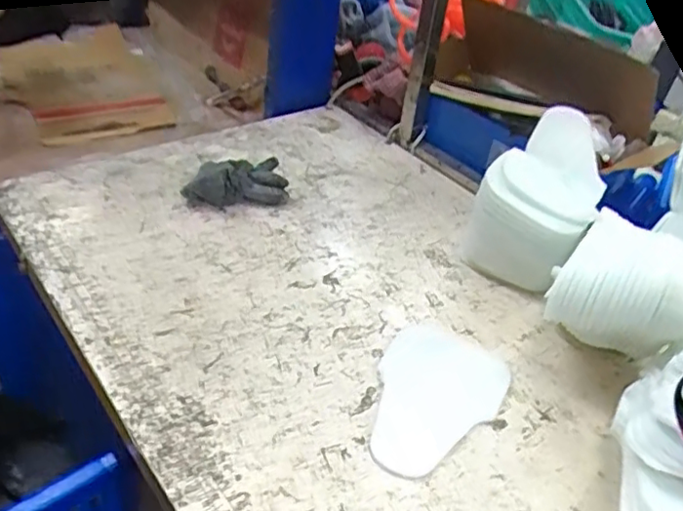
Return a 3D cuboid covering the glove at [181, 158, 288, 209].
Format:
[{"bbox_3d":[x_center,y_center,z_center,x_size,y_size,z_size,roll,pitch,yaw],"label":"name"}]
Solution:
[{"bbox_3d":[-0.128,-0.091,0.767,0.126,0.048,0.051,-14,41,-24],"label":"glove"}]

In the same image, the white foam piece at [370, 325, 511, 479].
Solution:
[{"bbox_3d":[0.080,0.125,0.562,0.109,0.007,0.174,23,40,21],"label":"white foam piece"}]

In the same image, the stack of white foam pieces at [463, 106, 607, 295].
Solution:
[{"bbox_3d":[0.232,-0.061,0.716,0.118,0.145,0.167,26,41,25],"label":"stack of white foam pieces"}]

